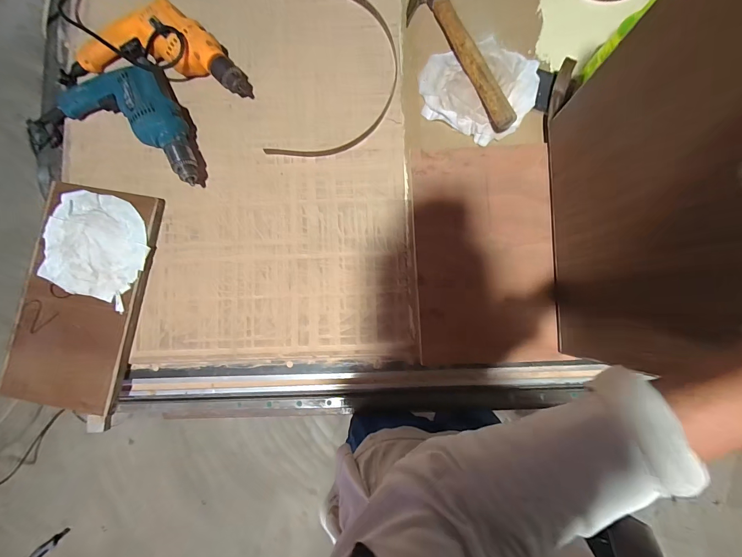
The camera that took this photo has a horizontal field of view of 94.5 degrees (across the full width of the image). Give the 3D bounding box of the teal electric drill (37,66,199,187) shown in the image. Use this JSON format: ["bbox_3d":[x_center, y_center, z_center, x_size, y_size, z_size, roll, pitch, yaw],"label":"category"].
[{"bbox_3d":[-0.413,-0.291,0.601,0.305,0.063,0.166,25,86,3],"label":"teal electric drill"}]

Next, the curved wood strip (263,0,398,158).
[{"bbox_3d":[-0.067,-0.401,0.633,0.227,0.009,0.361,1,85,1],"label":"curved wood strip"}]

